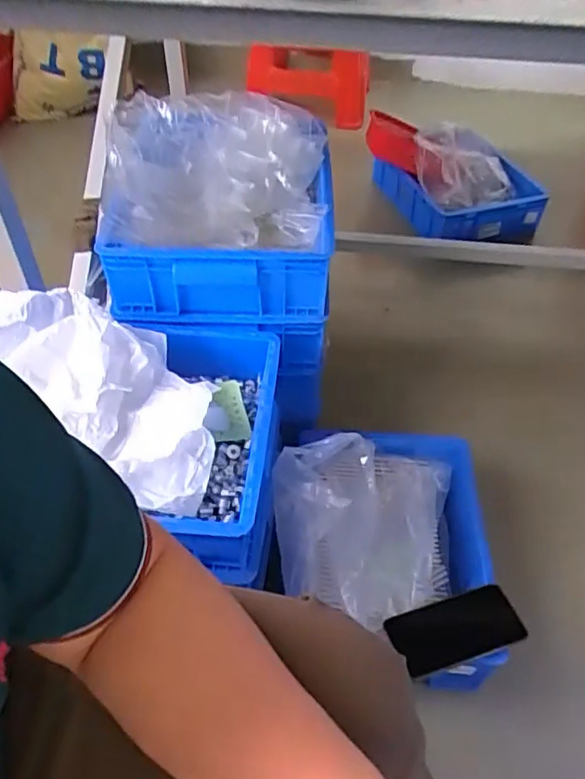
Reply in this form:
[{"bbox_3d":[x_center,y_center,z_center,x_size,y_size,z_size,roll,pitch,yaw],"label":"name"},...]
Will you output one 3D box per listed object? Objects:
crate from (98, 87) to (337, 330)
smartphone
[{"bbox_3d":[-0.101,-0.273,0.868,0.302,0.167,0.350,-3,48,-4],"label":"crate"},{"bbox_3d":[0.198,0.293,0.730,0.153,0.014,0.075,-19,54,-4],"label":"smartphone"}]

